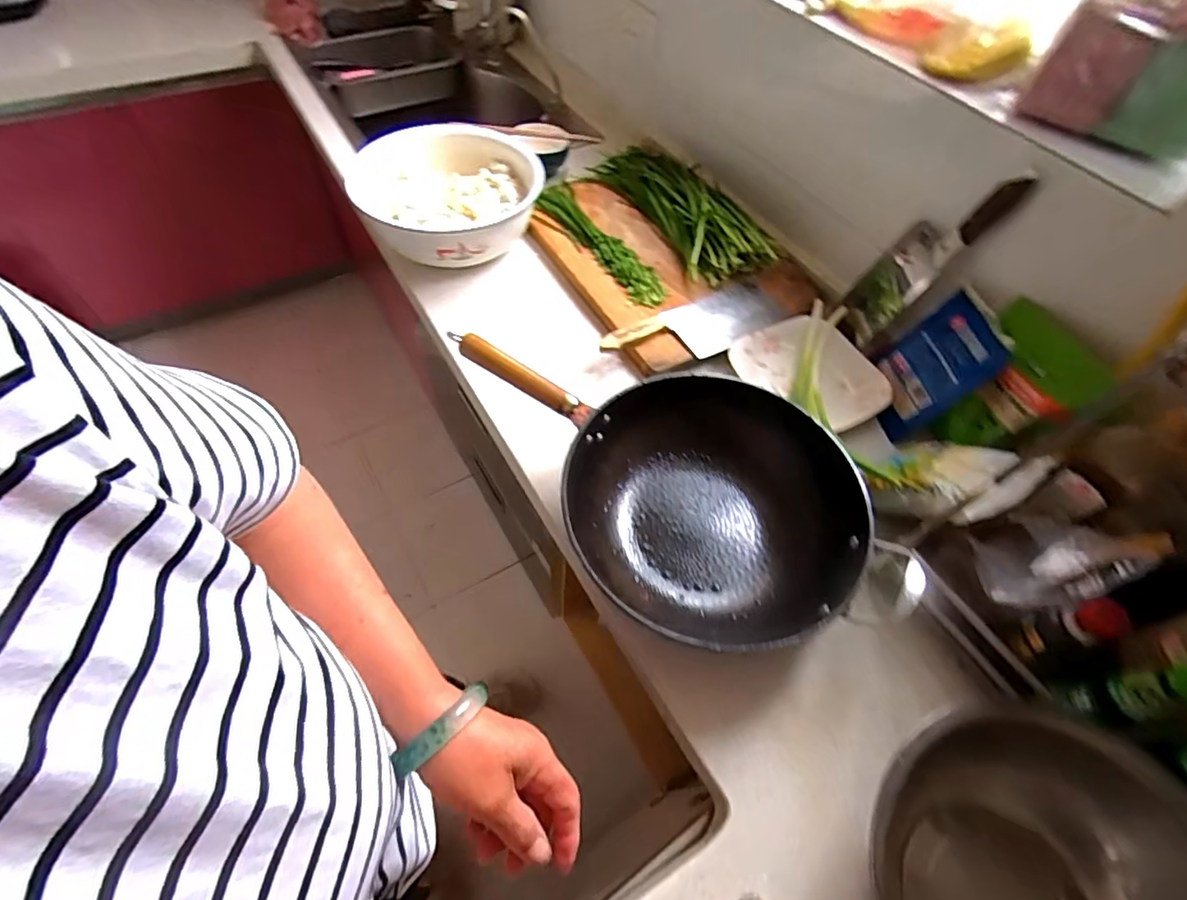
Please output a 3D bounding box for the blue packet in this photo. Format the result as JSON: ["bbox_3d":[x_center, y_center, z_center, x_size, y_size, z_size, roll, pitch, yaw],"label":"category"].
[{"bbox_3d":[0.448,-0.116,0.729,0.030,0.172,0.132,9,53,-34],"label":"blue packet"}]

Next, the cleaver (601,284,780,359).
[{"bbox_3d":[0.159,-0.184,0.811,0.279,0.019,0.101,-27,62,-20],"label":"cleaver"}]

